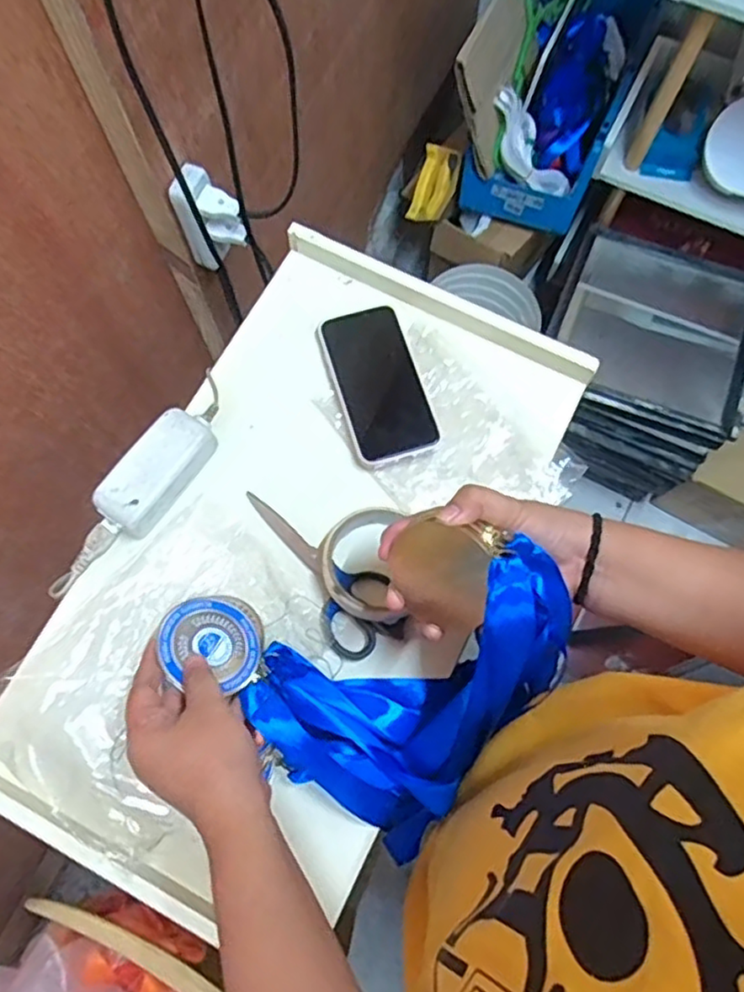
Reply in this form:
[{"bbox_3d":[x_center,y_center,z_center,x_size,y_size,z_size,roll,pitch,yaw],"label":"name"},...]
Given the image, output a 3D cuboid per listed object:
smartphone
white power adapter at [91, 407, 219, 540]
[{"bbox_3d":[0.005,-0.097,0.565,0.067,0.012,0.137,-17,74,-5],"label":"smartphone"},{"bbox_3d":[-0.173,-0.019,0.536,0.045,0.031,0.108,33,76,10],"label":"white power adapter"}]

